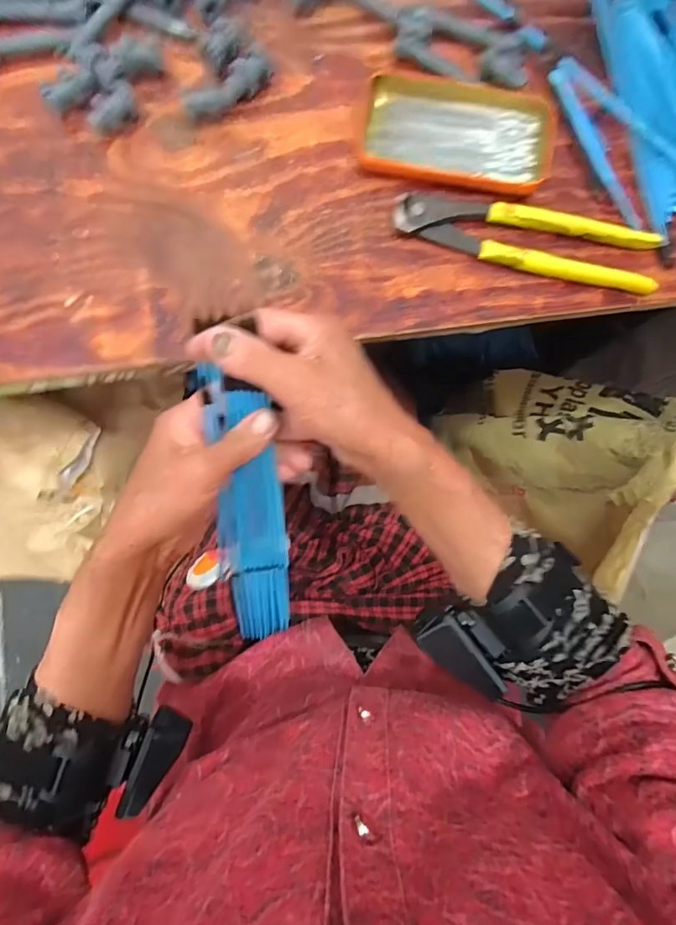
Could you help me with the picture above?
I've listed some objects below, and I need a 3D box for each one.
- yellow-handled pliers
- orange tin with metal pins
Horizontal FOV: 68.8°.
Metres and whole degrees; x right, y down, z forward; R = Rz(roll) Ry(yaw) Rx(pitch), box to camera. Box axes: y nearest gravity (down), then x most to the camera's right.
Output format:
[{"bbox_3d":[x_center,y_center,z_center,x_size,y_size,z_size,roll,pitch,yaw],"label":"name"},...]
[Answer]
[{"bbox_3d":[0.141,-0.168,0.373,0.198,0.016,0.042,11,82,-2],"label":"yellow-handled pliers"},{"bbox_3d":[0.093,-0.258,0.384,0.139,0.021,0.080,12,82,-1],"label":"orange tin with metal pins"}]

